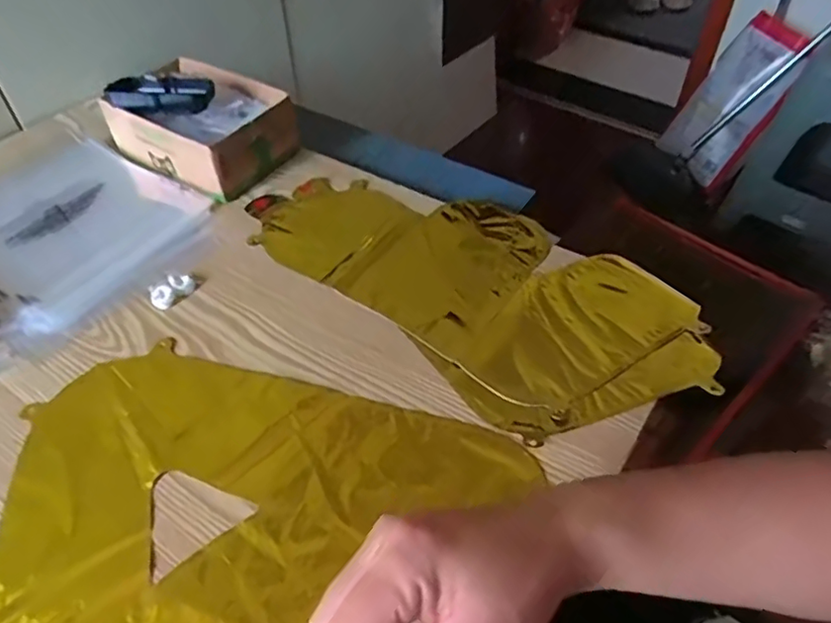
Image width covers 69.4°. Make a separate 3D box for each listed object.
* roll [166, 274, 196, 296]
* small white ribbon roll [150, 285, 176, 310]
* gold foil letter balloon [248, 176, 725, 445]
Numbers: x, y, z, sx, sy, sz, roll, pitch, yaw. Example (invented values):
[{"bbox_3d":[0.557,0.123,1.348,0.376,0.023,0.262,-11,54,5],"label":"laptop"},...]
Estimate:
[{"bbox_3d":[-0.214,-0.026,0.550,0.021,0.008,0.024,-24,51,-19],"label":"roll"},{"bbox_3d":[-0.227,-0.013,0.539,0.020,0.008,0.024,-24,51,-19],"label":"small white ribbon roll"},{"bbox_3d":[0.044,-0.041,0.556,0.421,0.011,0.207,35,57,29],"label":"gold foil letter balloon"}]

